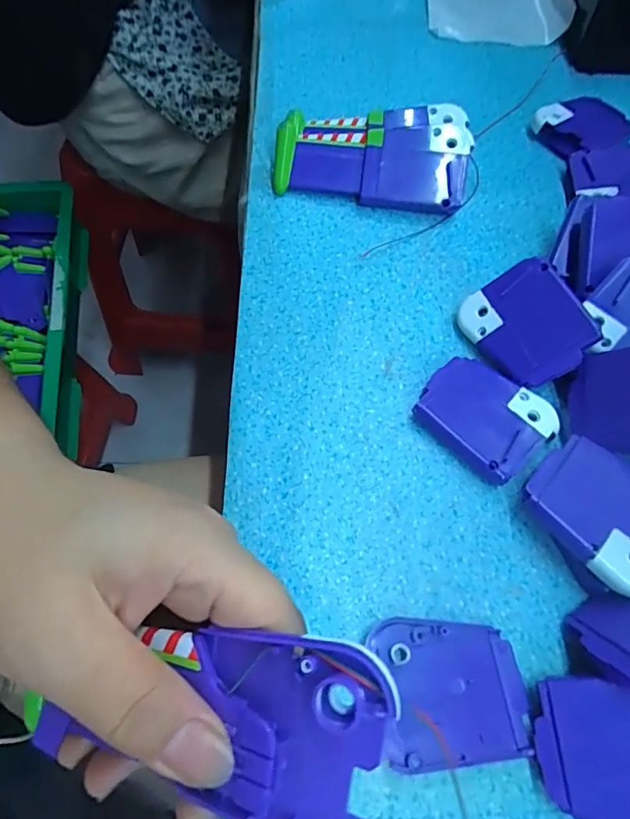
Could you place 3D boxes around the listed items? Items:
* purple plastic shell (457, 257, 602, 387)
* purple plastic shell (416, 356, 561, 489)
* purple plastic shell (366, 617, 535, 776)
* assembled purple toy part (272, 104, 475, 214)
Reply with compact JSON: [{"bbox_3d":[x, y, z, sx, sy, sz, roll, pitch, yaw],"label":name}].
[{"bbox_3d":[0.108,-0.043,0.254,0.052,0.005,0.060,-33,67,23],"label":"purple plastic shell"},{"bbox_3d":[0.085,0.002,0.247,0.059,0.013,0.048,40,70,15],"label":"purple plastic shell"},{"bbox_3d":[0.055,0.112,0.201,0.057,0.009,0.053,-6,66,-5],"label":"purple plastic shell"},{"bbox_3d":[0.036,-0.161,0.314,0.118,0.030,0.067,5,65,0],"label":"assembled purple toy part"}]

